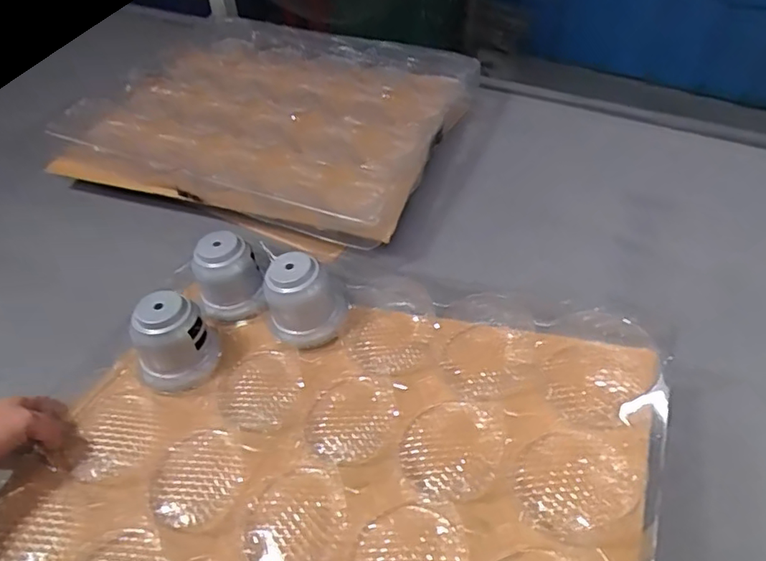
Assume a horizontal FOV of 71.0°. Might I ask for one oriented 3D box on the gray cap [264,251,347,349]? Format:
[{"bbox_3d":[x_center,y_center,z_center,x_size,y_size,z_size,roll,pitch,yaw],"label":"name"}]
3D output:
[{"bbox_3d":[-0.087,0.022,0.584,0.087,0.073,0.083,-3,53,4],"label":"gray cap"}]

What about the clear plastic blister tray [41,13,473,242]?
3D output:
[{"bbox_3d":[-0.176,-0.270,0.832,0.557,0.067,0.449,14,47,18],"label":"clear plastic blister tray"}]

